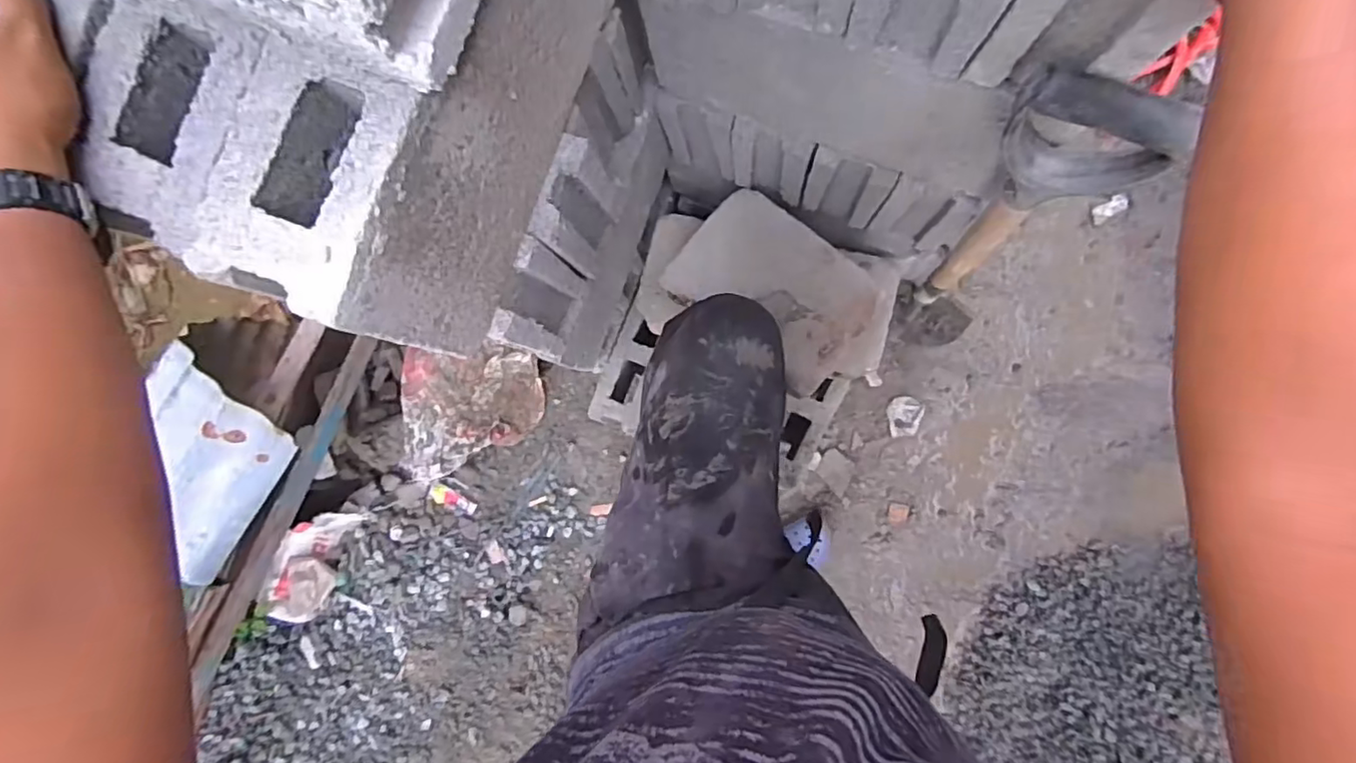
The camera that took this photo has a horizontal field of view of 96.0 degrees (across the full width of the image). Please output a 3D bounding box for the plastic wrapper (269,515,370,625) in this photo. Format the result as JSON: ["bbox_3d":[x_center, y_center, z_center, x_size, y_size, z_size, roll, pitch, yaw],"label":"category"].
[{"bbox_3d":[-0.867,0.432,1.445,0.137,0.062,0.299,25,90,6],"label":"plastic wrapper"}]

